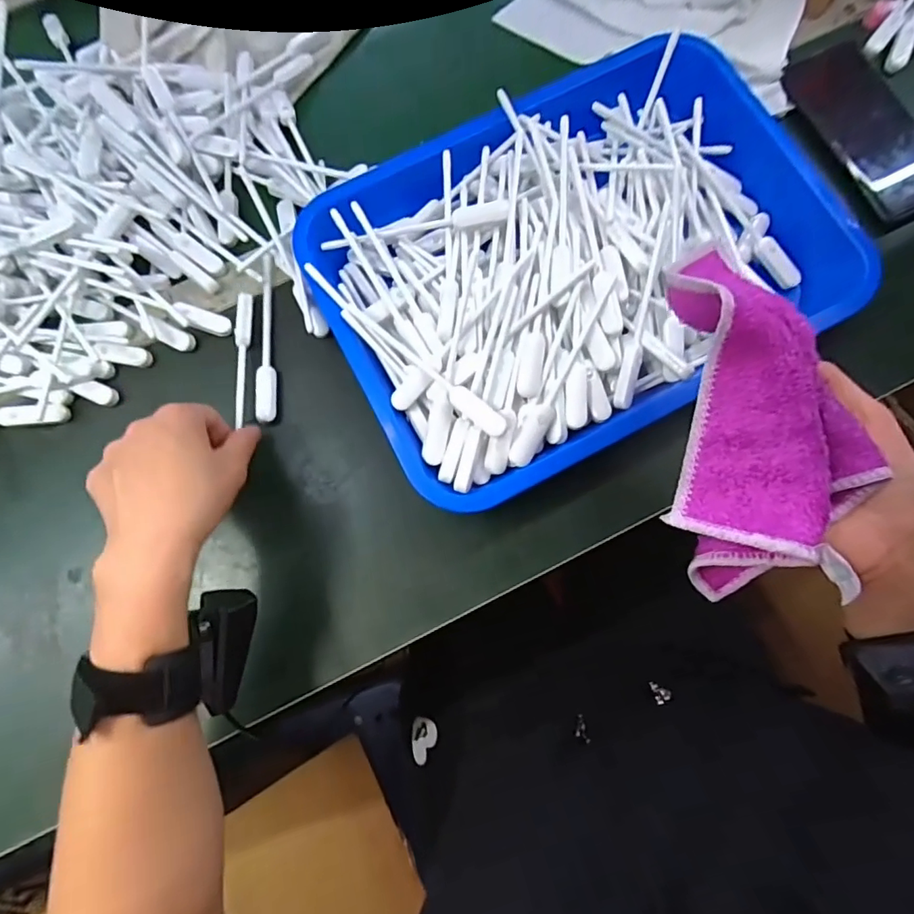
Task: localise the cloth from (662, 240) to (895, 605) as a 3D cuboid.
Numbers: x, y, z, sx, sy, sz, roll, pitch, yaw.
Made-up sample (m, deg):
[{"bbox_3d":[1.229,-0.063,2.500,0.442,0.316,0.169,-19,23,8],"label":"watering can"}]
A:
[{"bbox_3d":[0.155,-0.022,0.267,0.091,0.059,0.183,-4,88,1],"label":"cloth"}]

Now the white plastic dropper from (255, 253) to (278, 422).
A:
[{"bbox_3d":[-0.152,-0.096,0.419,0.015,0.007,0.139,-5,78,0],"label":"white plastic dropper"}]

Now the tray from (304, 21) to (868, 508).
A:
[{"bbox_3d":[0.090,-0.149,0.396,0.367,0.049,0.260,-28,78,-4],"label":"tray"}]

